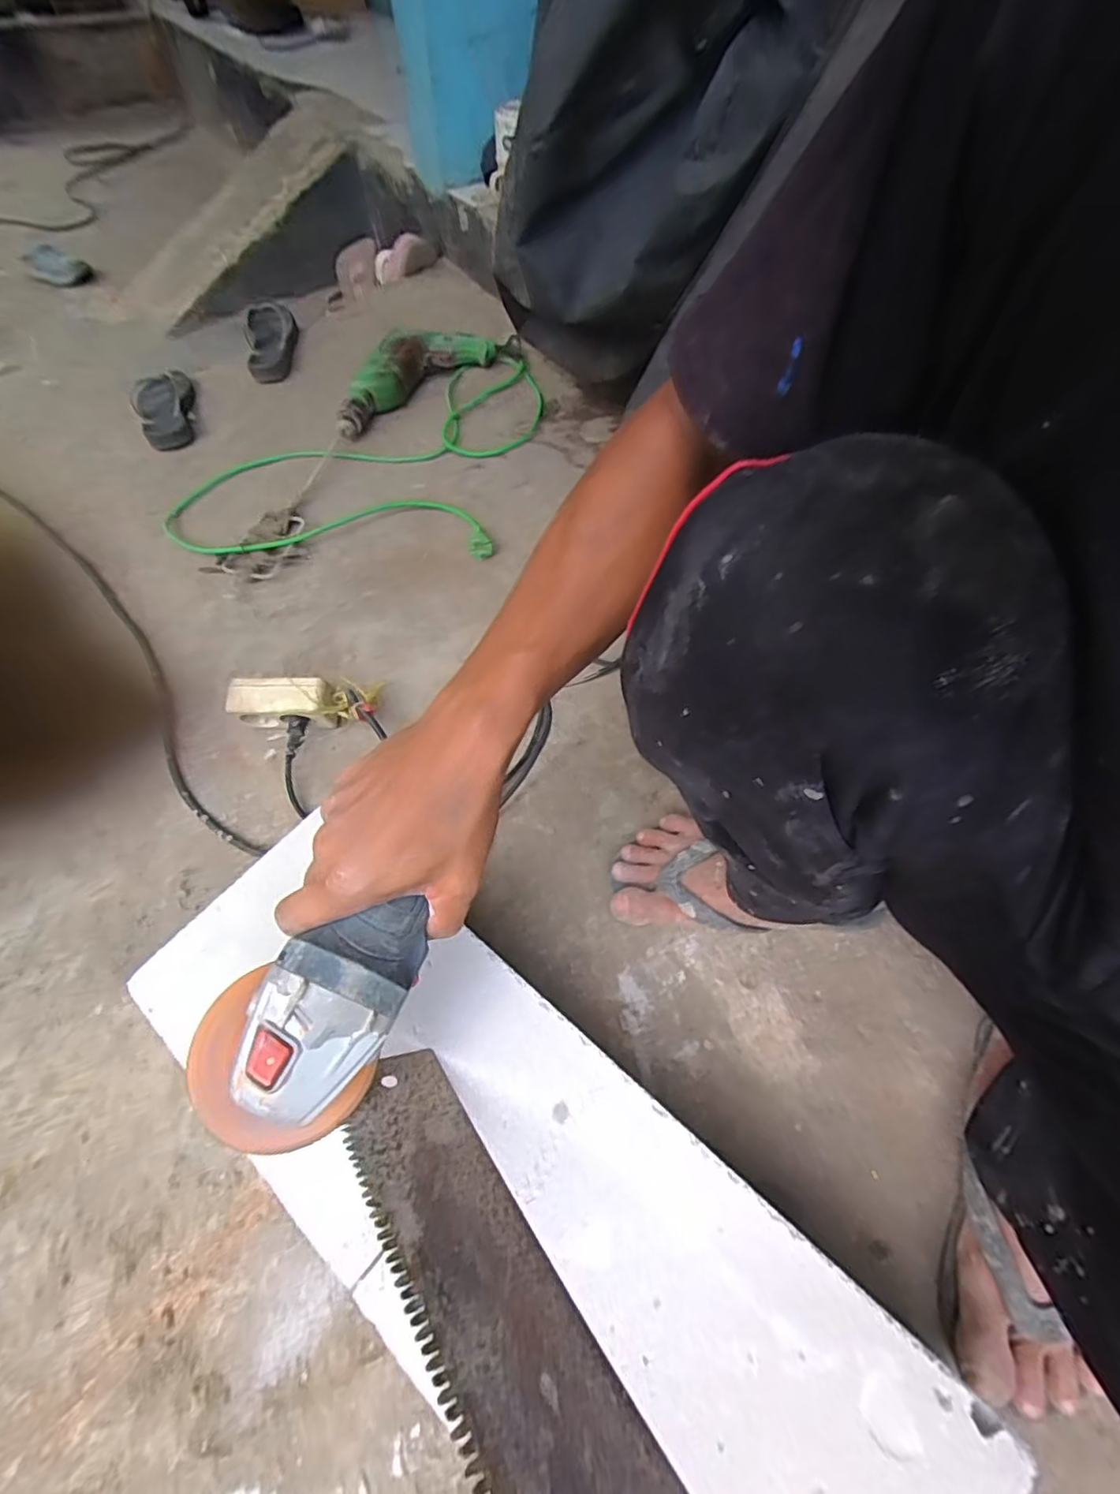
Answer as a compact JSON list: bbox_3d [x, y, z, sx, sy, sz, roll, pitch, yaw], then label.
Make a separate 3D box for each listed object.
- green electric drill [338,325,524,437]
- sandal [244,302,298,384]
[{"bbox_3d":[-0.232,-0.627,0.979,0.344,0.077,0.096,-32,65,-16],"label":"green electric drill"},{"bbox_3d":[-0.524,-0.725,1.081,0.079,0.055,0.175,-4,78,1],"label":"sandal"}]

